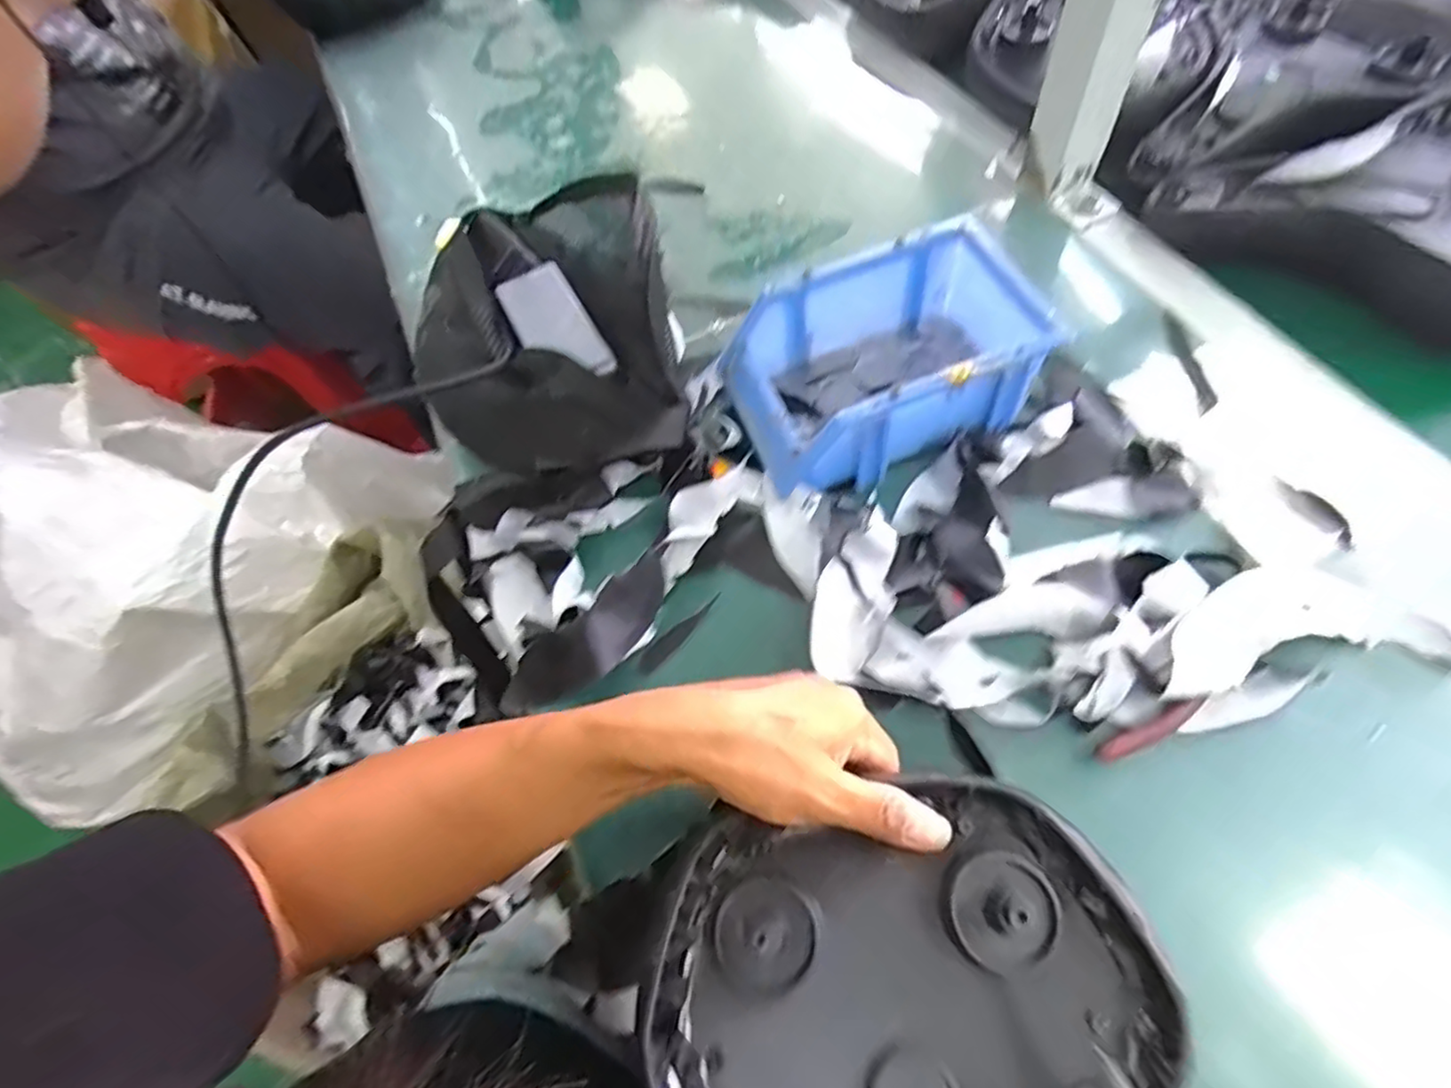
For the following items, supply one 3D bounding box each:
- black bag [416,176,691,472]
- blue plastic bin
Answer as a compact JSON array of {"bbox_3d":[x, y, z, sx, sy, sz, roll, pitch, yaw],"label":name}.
[{"bbox_3d":[-0.133,-0.168,0.465,0.185,0.094,0.289,-21,61,-3],"label":"black bag"},{"bbox_3d":[0.096,-0.114,0.422,0.180,0.067,0.121,-22,61,-3],"label":"blue plastic bin"}]

